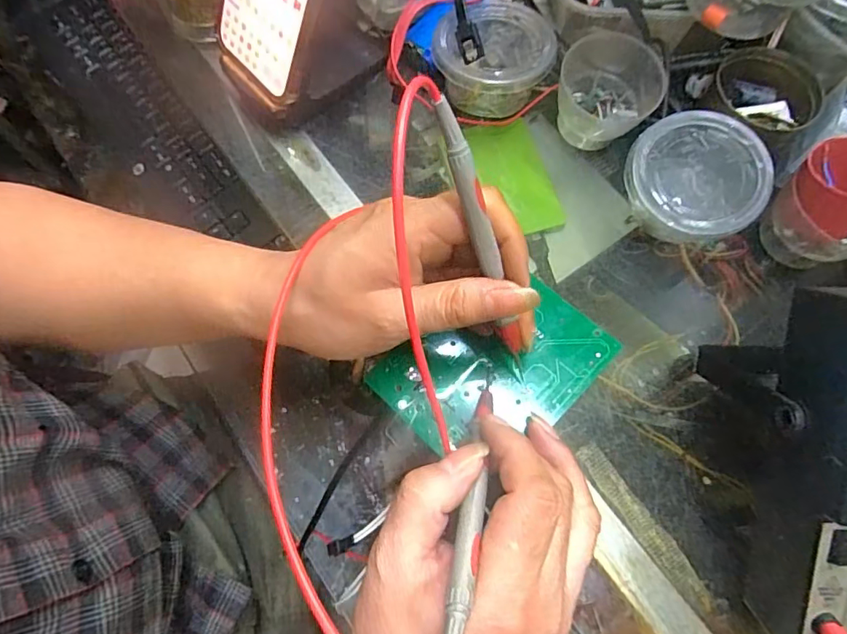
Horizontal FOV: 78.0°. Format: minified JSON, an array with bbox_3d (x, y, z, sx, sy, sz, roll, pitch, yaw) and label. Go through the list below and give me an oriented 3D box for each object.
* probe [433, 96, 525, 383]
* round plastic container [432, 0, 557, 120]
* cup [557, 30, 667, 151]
[{"bbox_3d":[0.029,-0.026,0.245,0.010,0.152,0.014,-30,35,-12],"label":"probe"},{"bbox_3d":[0.046,-0.174,0.357,0.075,0.044,0.074,0,70,-1],"label":"round plastic container"},{"bbox_3d":[0.120,-0.148,0.342,0.063,0.044,0.063,0,70,-1],"label":"cup"}]

